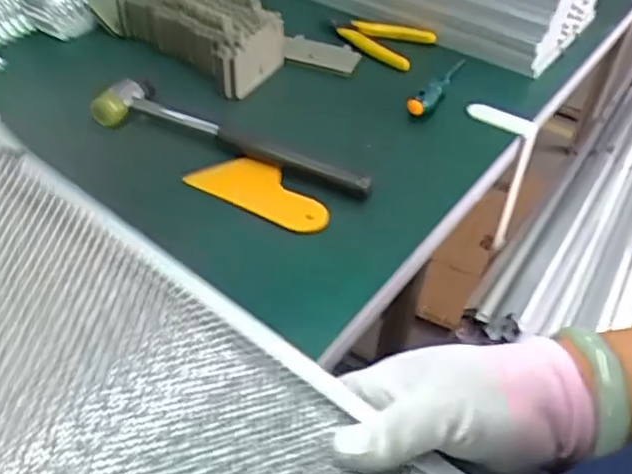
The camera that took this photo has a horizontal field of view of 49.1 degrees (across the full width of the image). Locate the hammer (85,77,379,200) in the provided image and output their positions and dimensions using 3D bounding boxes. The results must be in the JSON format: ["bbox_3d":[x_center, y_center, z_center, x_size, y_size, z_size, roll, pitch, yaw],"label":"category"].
[{"bbox_3d":[-0.065,-0.081,0.545,0.233,0.024,0.048,17,42,13],"label":"hammer"}]

